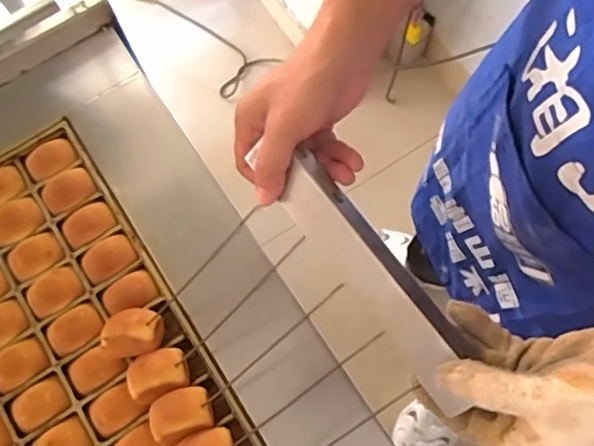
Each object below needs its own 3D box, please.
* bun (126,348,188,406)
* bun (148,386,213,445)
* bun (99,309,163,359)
[{"bbox_3d":[-0.136,0.150,0.561,0.057,0.037,0.042,-22,74,-7],"label":"bun"},{"bbox_3d":[-0.112,0.184,0.546,0.055,0.046,0.044,-24,75,-7],"label":"bun"},{"bbox_3d":[-0.165,0.113,0.573,0.058,0.040,0.045,-5,73,-2],"label":"bun"}]

